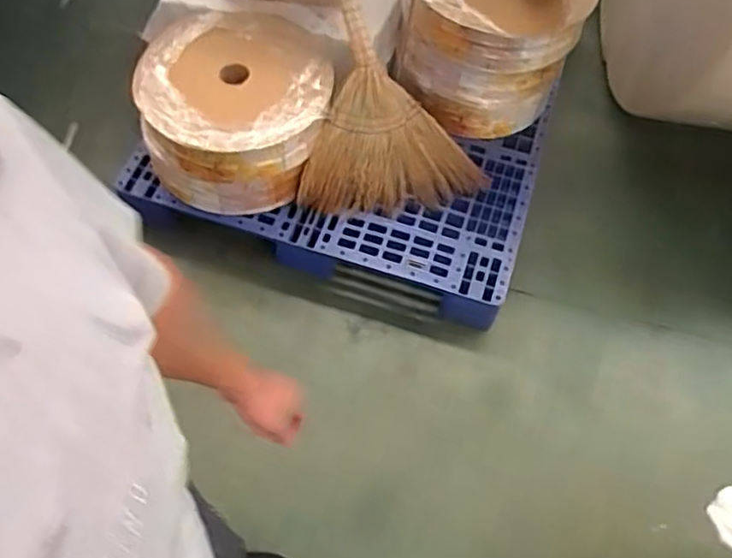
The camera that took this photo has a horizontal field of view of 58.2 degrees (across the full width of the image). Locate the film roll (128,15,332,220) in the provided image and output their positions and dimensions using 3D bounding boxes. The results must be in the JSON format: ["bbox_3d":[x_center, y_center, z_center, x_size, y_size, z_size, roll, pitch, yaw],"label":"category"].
[{"bbox_3d":[-0.339,-0.464,1.762,0.480,0.246,0.519,0,59,-7],"label":"film roll"}]

